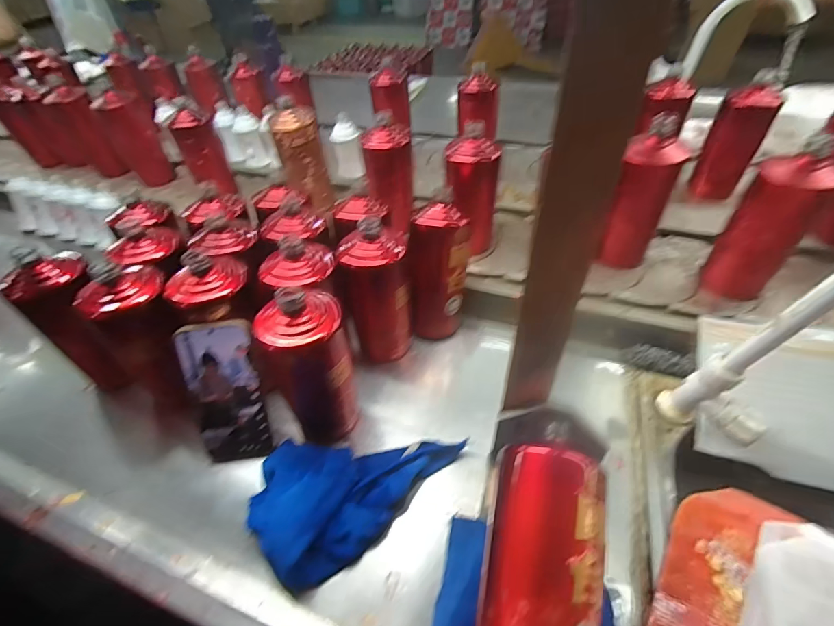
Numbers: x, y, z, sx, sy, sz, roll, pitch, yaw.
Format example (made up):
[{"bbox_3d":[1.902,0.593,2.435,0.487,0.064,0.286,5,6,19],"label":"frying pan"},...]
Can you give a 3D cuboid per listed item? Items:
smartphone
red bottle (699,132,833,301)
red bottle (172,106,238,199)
[{"bbox_3d":[-0.209,0.090,0.436,0.073,0.164,0.007,-7,16,-13],"label":"smartphone"},{"bbox_3d":[0.448,-0.107,0.508,0.082,0.192,0.069,33,58,31],"label":"red bottle"},{"bbox_3d":[-0.408,-0.303,0.764,0.075,0.159,0.066,-24,49,-16],"label":"red bottle"}]

